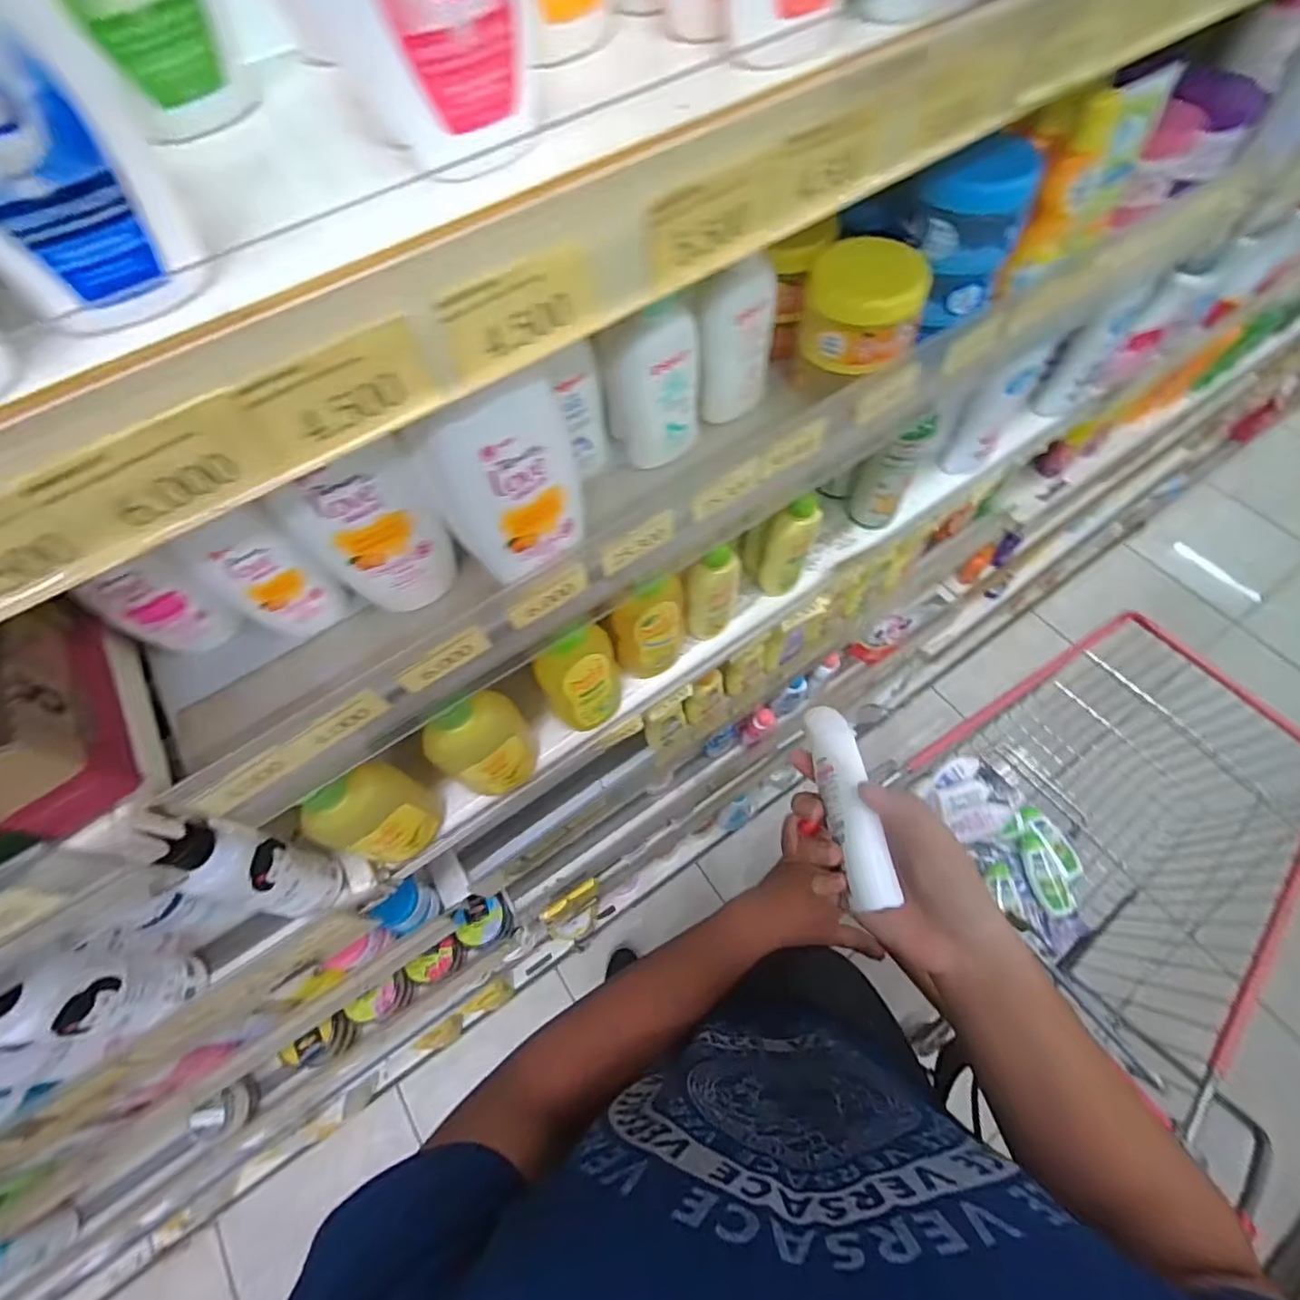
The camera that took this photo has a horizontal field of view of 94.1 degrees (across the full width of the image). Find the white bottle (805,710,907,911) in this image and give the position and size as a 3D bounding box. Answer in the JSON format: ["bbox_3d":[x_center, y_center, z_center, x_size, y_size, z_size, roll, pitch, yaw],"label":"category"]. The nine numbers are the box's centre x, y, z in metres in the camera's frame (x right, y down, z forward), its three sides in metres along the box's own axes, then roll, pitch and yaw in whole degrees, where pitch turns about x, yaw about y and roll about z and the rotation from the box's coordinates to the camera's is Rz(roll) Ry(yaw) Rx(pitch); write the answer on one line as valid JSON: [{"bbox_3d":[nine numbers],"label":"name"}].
[{"bbox_3d":[0.121,0.090,0.372,0.024,0.031,0.124,-9,64,-1],"label":"white bottle"}]

